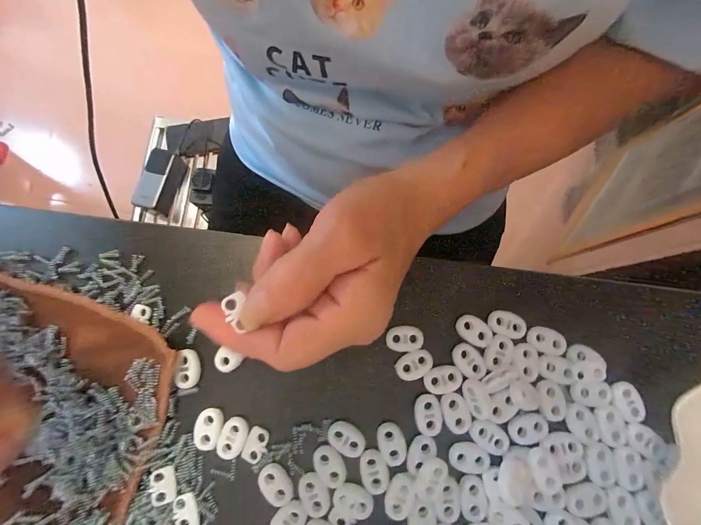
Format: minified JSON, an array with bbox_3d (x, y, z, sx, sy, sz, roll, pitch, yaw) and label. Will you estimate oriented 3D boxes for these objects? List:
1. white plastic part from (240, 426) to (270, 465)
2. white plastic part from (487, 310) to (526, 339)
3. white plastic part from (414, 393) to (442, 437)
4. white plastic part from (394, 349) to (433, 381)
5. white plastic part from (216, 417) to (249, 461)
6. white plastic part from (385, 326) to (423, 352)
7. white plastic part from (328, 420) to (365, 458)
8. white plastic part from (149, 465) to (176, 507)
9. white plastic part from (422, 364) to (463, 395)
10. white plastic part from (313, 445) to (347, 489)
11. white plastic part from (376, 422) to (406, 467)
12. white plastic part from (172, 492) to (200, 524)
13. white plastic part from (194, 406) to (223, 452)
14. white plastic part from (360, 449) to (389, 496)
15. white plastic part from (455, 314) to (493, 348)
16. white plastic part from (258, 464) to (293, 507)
[{"bbox_3d":[-0.055,0.108,0.181,0.013,0.004,0.020,21,79,4],"label":"white plastic part"},{"bbox_3d":[0.096,0.038,0.188,0.022,0.004,0.015,19,79,4],"label":"white plastic part"},{"bbox_3d":[0.045,0.089,0.179,0.014,0.004,0.022,-4,79,-1],"label":"white plastic part"},{"bbox_3d":[0.039,0.062,0.185,0.023,0.004,0.016,-16,79,-3],"label":"white plastic part"},{"bbox_3d":[-0.069,0.103,0.181,0.015,0.004,0.024,17,79,3],"label":"white plastic part"},{"bbox_3d":[0.033,0.047,0.190,0.022,0.005,0.015,-1,78,0],"label":"white plastic part"},{"bbox_3d":[-0.003,0.102,0.178,0.022,0.004,0.016,33,80,6],"label":"white plastic part"},{"bbox_3d":[-0.106,0.126,0.173,0.012,0.004,0.018,-14,79,-3],"label":"white plastic part"},{"bbox_3d":[0.055,0.070,0.184,0.022,0.004,0.015,-15,79,-3],"label":"white plastic part"},{"bbox_3d":[-0.012,0.117,0.175,0.016,0.004,0.023,-34,80,-6],"label":"white plastic part"},{"bbox_3d":[0.024,0.105,0.176,0.015,0.004,0.022,-16,79,-3],"label":"white plastic part"},{"bbox_3d":[-0.092,0.140,0.172,0.013,0.004,0.018,-17,79,-3],"label":"white plastic part"},{"bbox_3d":[-0.084,0.098,0.181,0.015,0.004,0.023,8,79,2],"label":"white plastic part"},{"bbox_3d":[0.013,0.119,0.175,0.015,0.004,0.023,-13,79,-2],"label":"white plastic part"},{"bbox_3d":[0.076,0.042,0.190,0.022,0.004,0.015,31,80,6],"label":"white plastic part"},{"bbox_3d":[-0.043,0.127,0.175,0.015,0.004,0.022,-28,80,-5],"label":"white plastic part"}]

